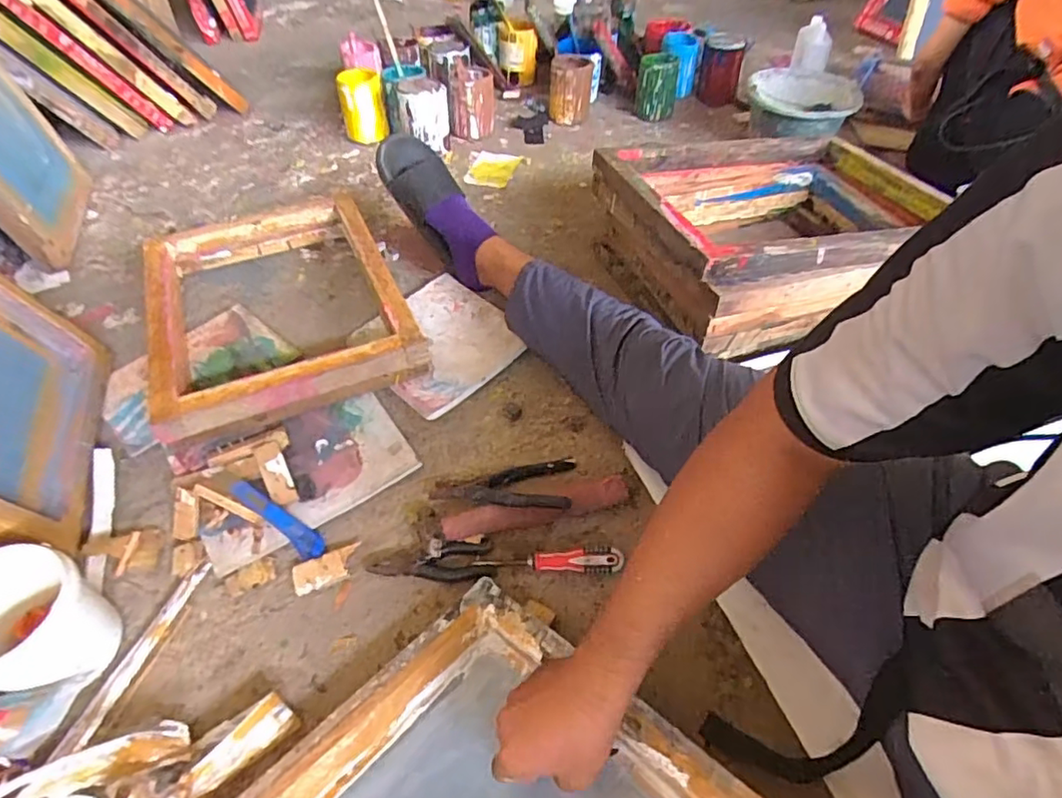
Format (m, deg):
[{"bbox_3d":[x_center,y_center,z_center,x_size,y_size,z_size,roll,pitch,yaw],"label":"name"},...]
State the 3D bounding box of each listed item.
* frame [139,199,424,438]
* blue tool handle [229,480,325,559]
[{"bbox_3d":[-0.404,-0.150,0.945,0.367,0.083,0.441,-18,53,-17],"label":"frame"},{"bbox_3d":[-0.310,0.147,0.719,0.136,0.014,0.032,37,56,1],"label":"blue tool handle"}]

